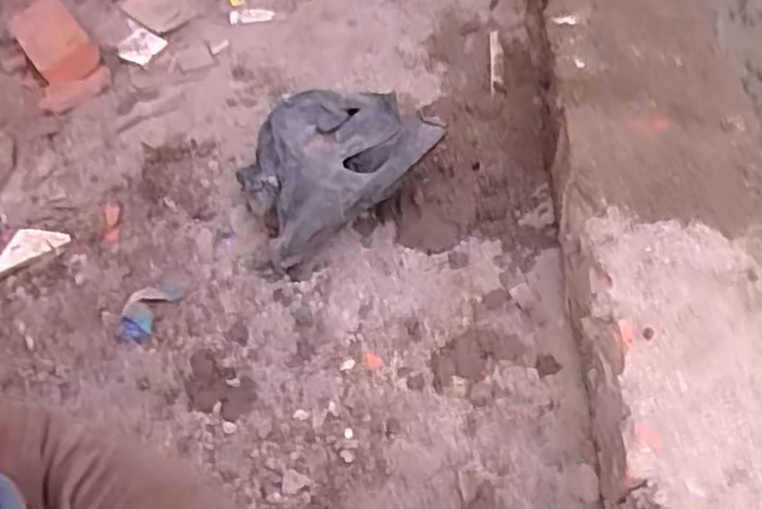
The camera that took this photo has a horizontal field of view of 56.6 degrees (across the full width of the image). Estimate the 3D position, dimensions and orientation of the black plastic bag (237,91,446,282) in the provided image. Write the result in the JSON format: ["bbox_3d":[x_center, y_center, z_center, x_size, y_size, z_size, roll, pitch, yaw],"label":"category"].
[{"bbox_3d":[-0.049,-0.095,0.730,0.191,0.092,0.177,-27,58,-14],"label":"black plastic bag"}]

